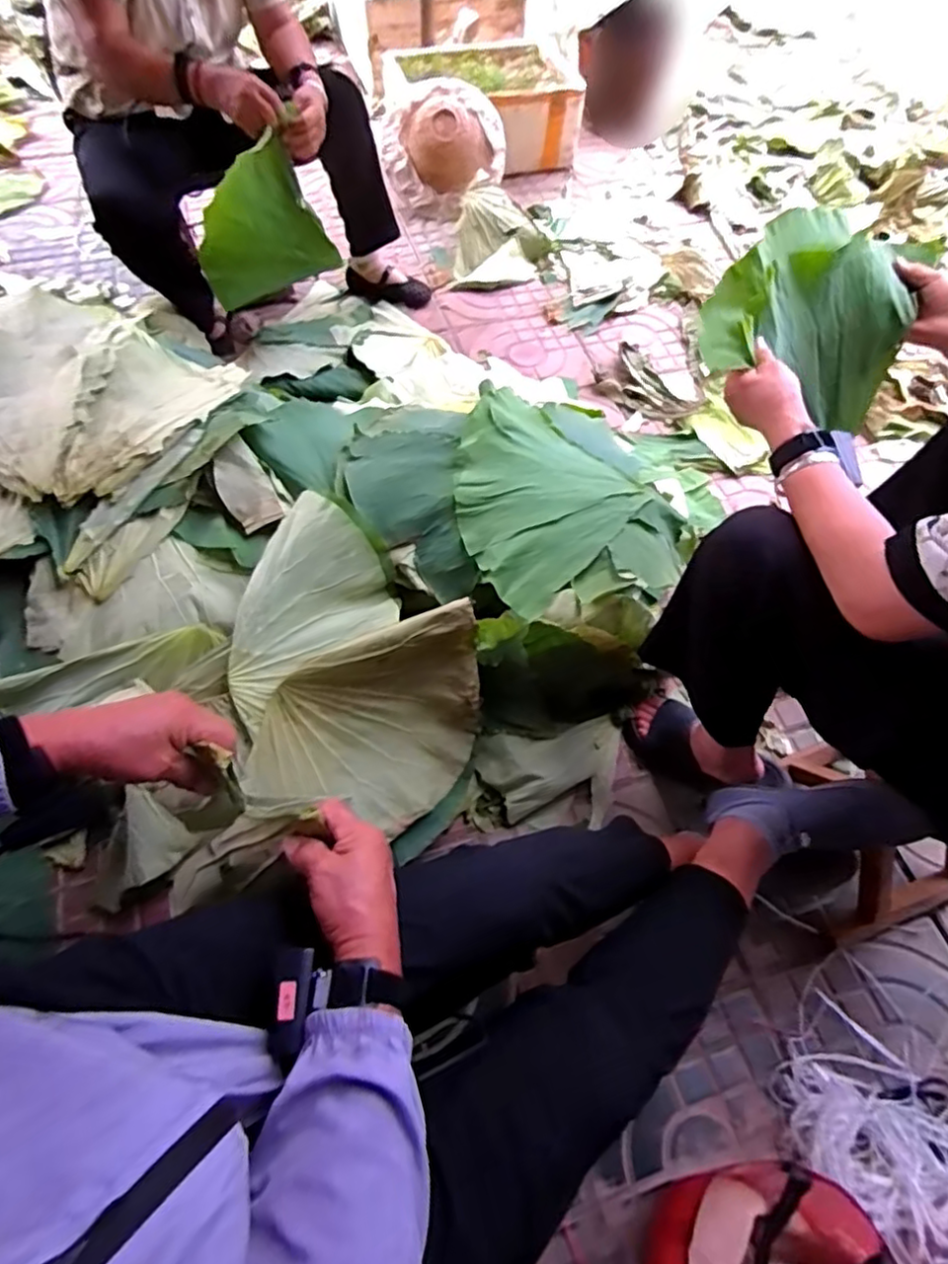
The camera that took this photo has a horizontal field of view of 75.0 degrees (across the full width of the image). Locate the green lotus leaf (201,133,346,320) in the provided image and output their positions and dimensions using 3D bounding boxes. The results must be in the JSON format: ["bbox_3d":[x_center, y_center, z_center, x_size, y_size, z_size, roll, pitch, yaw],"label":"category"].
[{"bbox_3d":[-0.441,-0.803,1.250,0.258,0.231,0.044,-37,52,-6],"label":"green lotus leaf"}]

